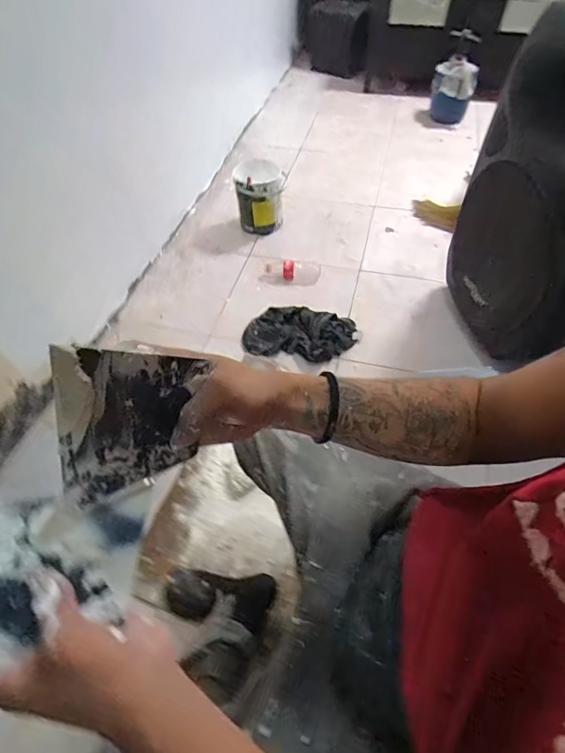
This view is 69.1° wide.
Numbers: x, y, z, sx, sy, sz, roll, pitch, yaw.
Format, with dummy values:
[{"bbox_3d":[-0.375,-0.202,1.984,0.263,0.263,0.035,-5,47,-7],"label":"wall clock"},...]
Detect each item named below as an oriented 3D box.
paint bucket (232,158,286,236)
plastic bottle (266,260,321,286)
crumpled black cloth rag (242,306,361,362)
[{"bbox_3d":[-0.077,-0.697,1.587,0.181,0.236,0.206,1,52,5],"label":"paint bucket"},{"bbox_3d":[0.037,-0.367,1.422,0.183,0.055,0.085,5,53,8],"label":"plastic bottle"},{"bbox_3d":[0.051,-0.130,1.228,0.341,0.060,0.168,4,52,7],"label":"crumpled black cloth rag"}]

